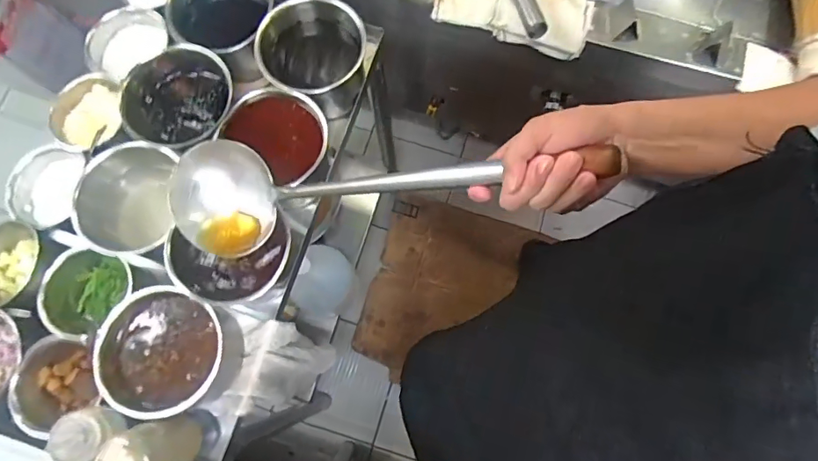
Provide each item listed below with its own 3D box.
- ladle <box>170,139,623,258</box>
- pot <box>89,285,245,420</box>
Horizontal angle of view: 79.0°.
[{"bbox_3d":[-0.051,-0.037,0.523,0.498,0.094,0.121,0,72,29],"label":"ladle"},{"bbox_3d":[-0.310,0.158,0.648,0.151,0.091,0.150,0,74,-1],"label":"pot"}]

